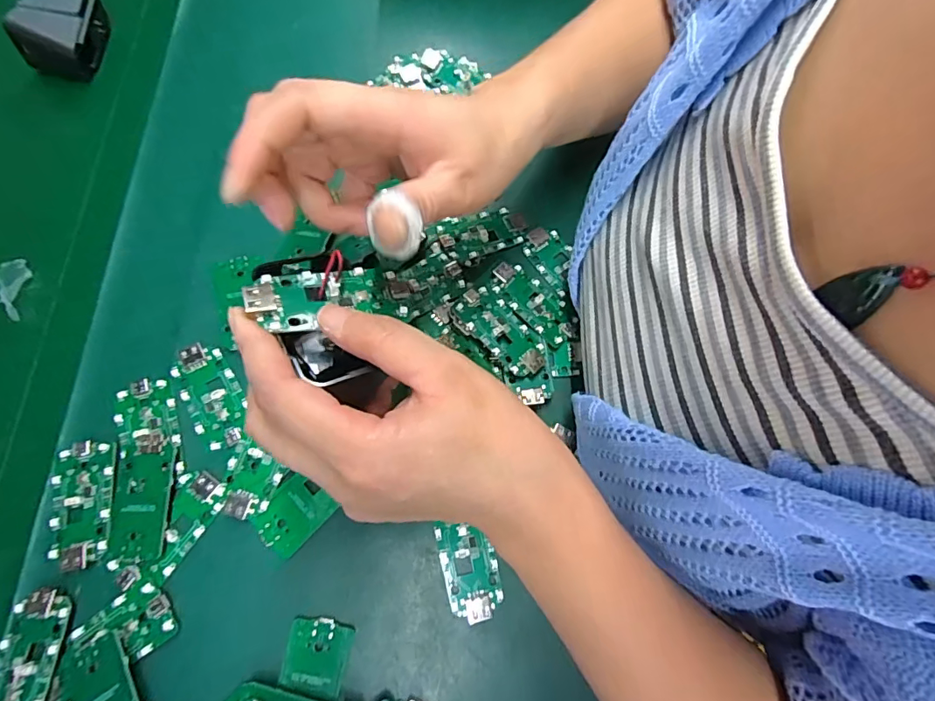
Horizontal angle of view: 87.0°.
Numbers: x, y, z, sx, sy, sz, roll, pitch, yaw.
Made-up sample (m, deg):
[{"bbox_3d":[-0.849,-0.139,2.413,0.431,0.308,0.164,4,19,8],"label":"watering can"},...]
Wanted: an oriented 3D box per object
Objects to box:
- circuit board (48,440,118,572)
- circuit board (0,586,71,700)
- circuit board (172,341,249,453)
[{"bbox_3d":[-0.204,0.080,0.259,0.030,0.004,0.063,-5,72,-7],"label":"circuit board"},{"bbox_3d":[-0.210,0.149,0.234,0.030,0.005,0.064,4,71,-4],"label":"circuit board"},{"bbox_3d":[-0.149,0.026,0.286,0.030,0.008,0.066,-30,77,-14],"label":"circuit board"}]

